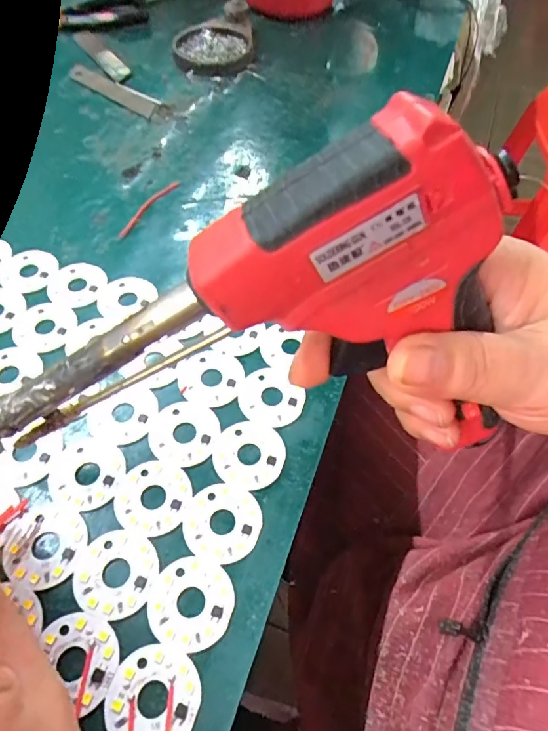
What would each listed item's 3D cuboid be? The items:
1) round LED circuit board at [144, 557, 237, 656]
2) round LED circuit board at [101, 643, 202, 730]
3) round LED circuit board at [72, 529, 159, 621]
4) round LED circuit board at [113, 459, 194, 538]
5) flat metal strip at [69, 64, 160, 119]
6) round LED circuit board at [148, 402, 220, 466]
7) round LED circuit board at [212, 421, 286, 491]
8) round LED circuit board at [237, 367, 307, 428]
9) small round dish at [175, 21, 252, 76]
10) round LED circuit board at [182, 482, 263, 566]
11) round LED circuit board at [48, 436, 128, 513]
[{"bbox_3d":[-0.031,0.087,0.173,0.030,0.004,0.030,1,57,-1],"label":"round LED circuit board"},{"bbox_3d":[-0.041,0.111,0.158,0.031,0.004,0.031,1,57,-1],"label":"round LED circuit board"},{"bbox_3d":[-0.060,0.078,0.178,0.031,0.004,0.030,1,57,-1],"label":"round LED circuit board"},{"bbox_3d":[-0.050,0.054,0.194,0.031,0.004,0.031,1,57,-1],"label":"round LED circuit board"},{"bbox_3d":[-0.127,-0.214,0.365,0.094,0.006,0.019,34,63,18],"label":"flat metal strip"},{"bbox_3d":[-0.040,0.029,0.210,0.031,0.004,0.031,1,57,-1],"label":"round LED circuit board"},{"bbox_3d":[-0.011,0.038,0.205,0.030,0.004,0.030,1,57,-1],"label":"round LED circuit board"},{"bbox_3d":[-0.002,0.014,0.221,0.028,0.004,0.030,1,57,-1],"label":"round LED circuit board"},{"bbox_3d":[-0.050,-0.263,0.391,0.062,0.009,0.076,3,57,0],"label":"small round dish"},{"bbox_3d":[-0.021,0.062,0.189,0.030,0.004,0.030,1,57,-1],"label":"round LED circuit board"},{"bbox_3d":[-0.079,0.045,0.199,0.032,0.004,0.030,1,57,-1],"label":"round LED circuit board"}]

